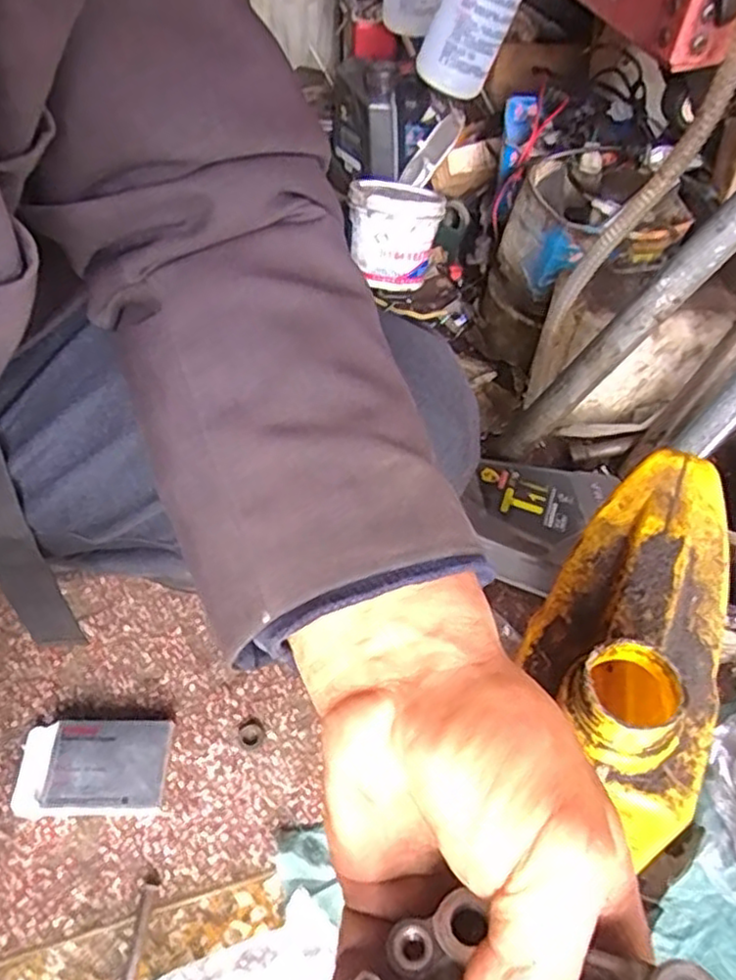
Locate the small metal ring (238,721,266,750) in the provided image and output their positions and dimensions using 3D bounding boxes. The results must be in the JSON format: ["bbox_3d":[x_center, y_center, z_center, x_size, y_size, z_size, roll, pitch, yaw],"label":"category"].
[{"bbox_3d":[-0.096,0.200,0.567,0.020,0.004,0.022,2,52,-3],"label":"small metal ring"}]

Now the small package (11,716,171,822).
[{"bbox_3d":[-0.213,0.213,0.539,0.111,0.020,0.072,1,52,-4],"label":"small package"}]

